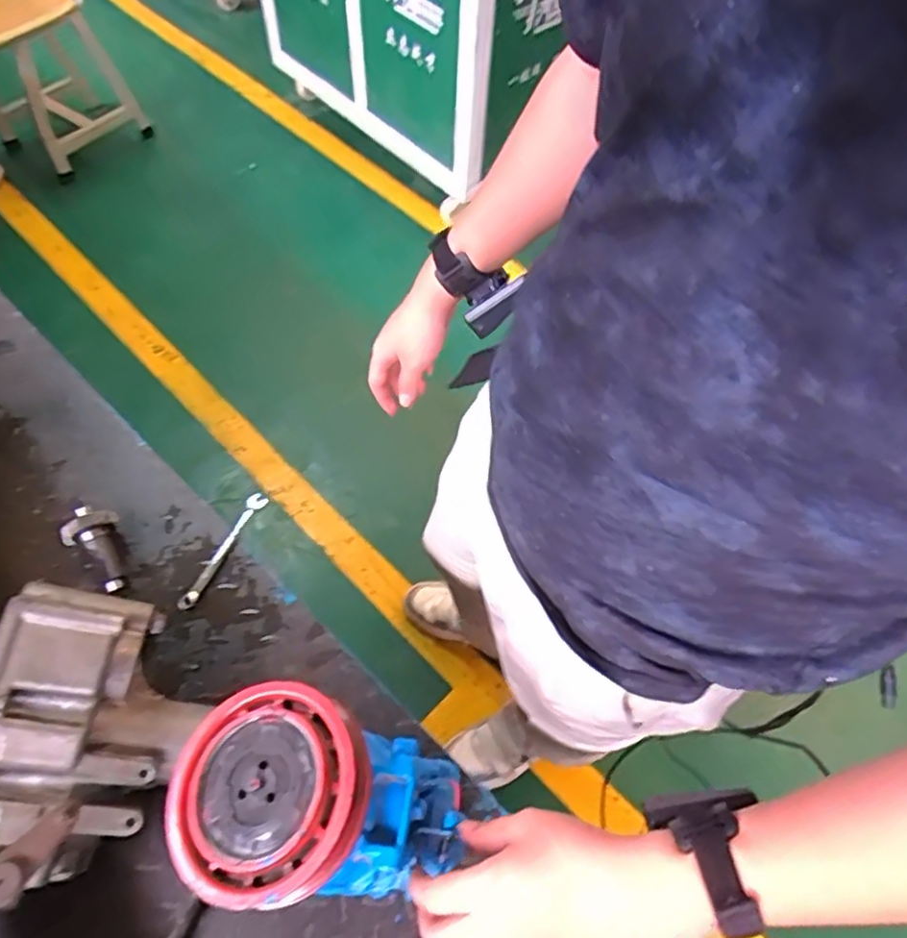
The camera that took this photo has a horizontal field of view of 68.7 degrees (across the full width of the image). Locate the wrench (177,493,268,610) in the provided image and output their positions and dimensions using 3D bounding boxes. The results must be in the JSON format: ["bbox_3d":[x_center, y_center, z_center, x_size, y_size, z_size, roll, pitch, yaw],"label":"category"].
[{"bbox_3d":[-0.251,0.087,0.726,0.018,0.013,0.149,21,58,11],"label":"wrench"}]

